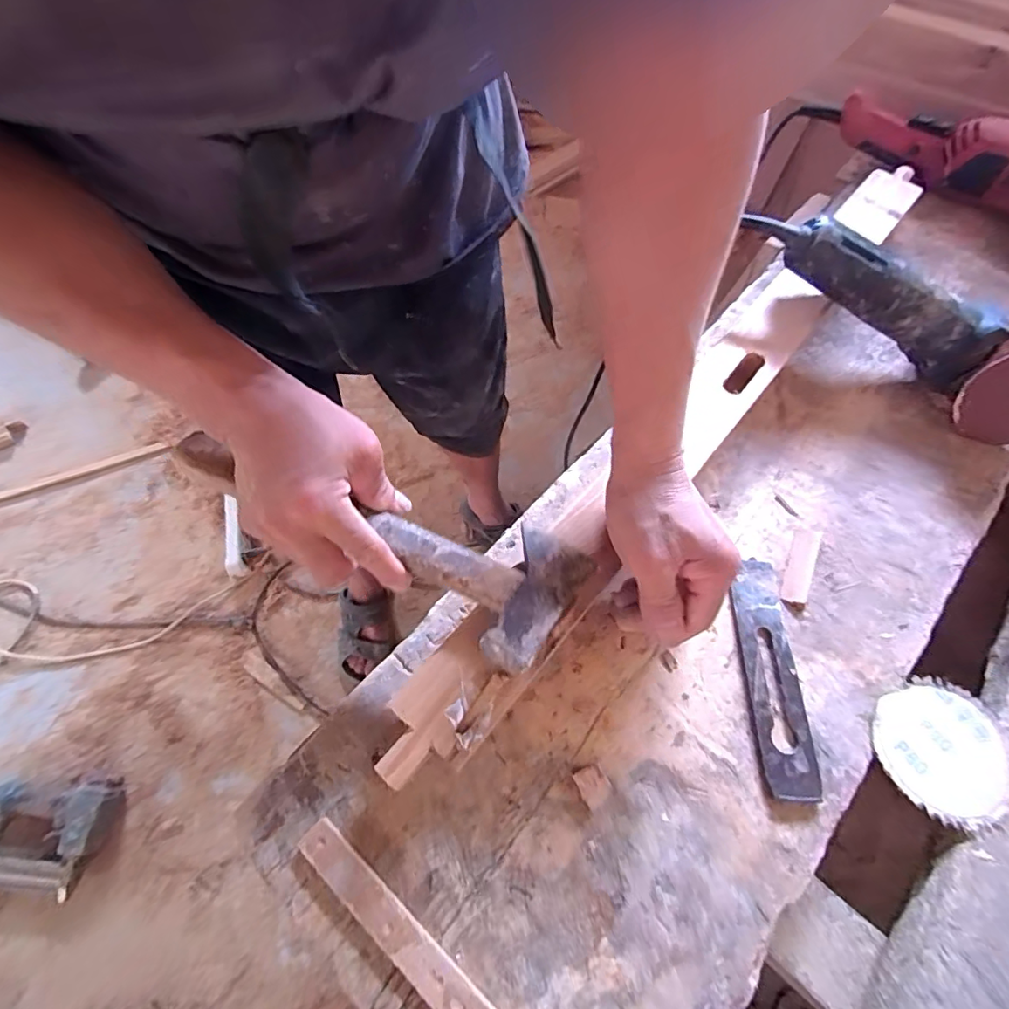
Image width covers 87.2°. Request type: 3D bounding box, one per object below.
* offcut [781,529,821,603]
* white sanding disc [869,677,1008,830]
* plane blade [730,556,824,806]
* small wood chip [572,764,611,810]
[{"bbox_3d":[0.246,0.049,0.440,0.021,0.005,0.073,24,62,9],"label":"offcut"},{"bbox_3d":[0.313,0.174,0.376,0.093,0.005,0.091,-15,63,-12],"label":"white sanding disc"},{"bbox_3d":[0.200,0.123,0.397,0.040,0.007,0.172,2,61,-3],"label":"plane blade"},{"bbox_3d":[0.059,0.188,0.355,0.020,0.004,0.023,-27,66,-18],"label":"small wood chip"}]

